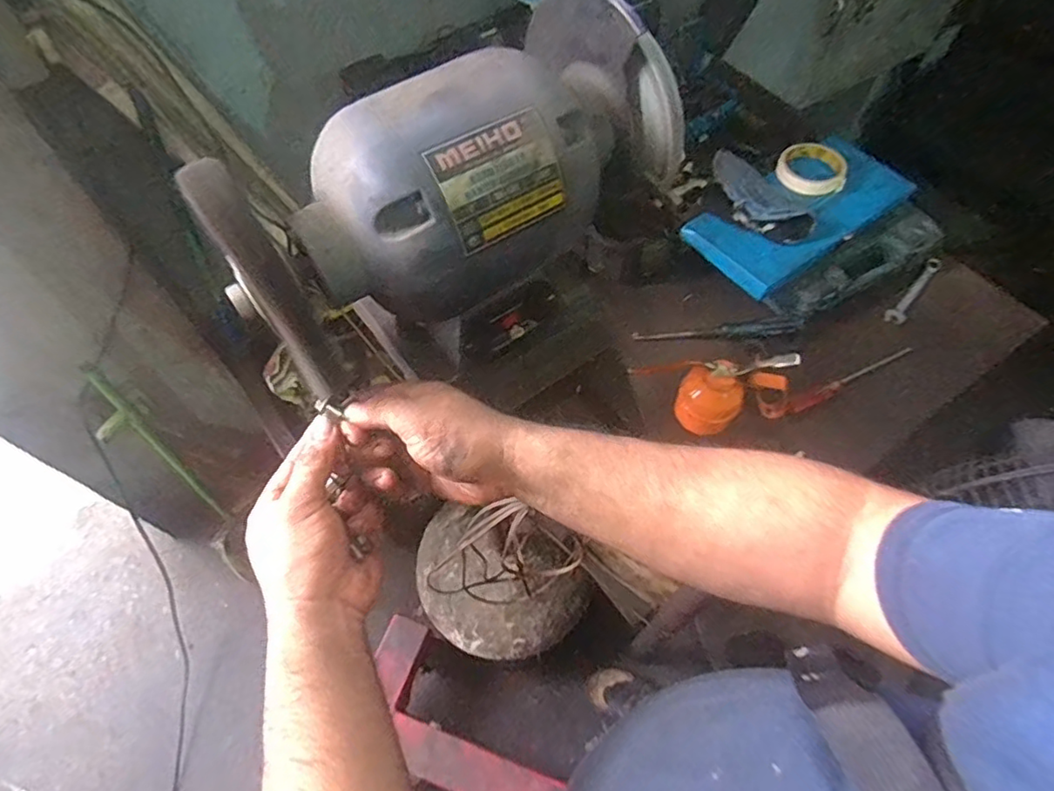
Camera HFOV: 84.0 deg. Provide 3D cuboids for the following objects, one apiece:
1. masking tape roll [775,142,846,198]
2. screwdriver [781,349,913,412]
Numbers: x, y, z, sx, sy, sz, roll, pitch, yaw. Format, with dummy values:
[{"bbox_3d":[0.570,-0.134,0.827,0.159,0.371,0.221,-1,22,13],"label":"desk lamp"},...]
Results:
[{"bbox_3d":[0.419,-0.333,0.861,0.094,0.029,0.094,0,60,0],"label":"masking tape roll"},{"bbox_3d":[0.431,-0.023,0.782,0.236,0.025,0.019,-24,63,-14],"label":"screwdriver"}]

